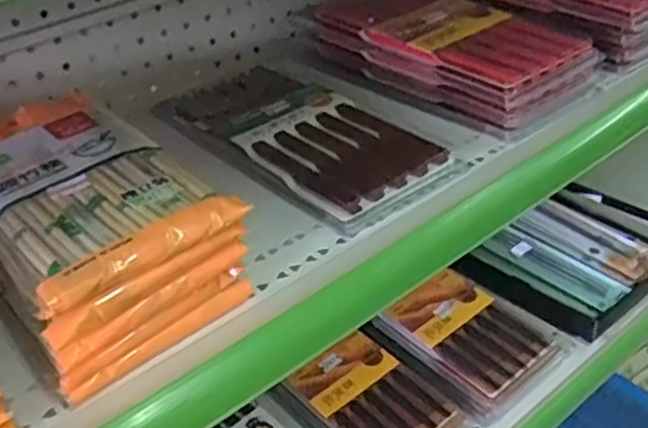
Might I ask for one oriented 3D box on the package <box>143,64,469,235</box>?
[{"bbox_3d":[-0.026,-0.071,0.565,0.122,0.021,0.278,-27,39,-26],"label":"package"}]

